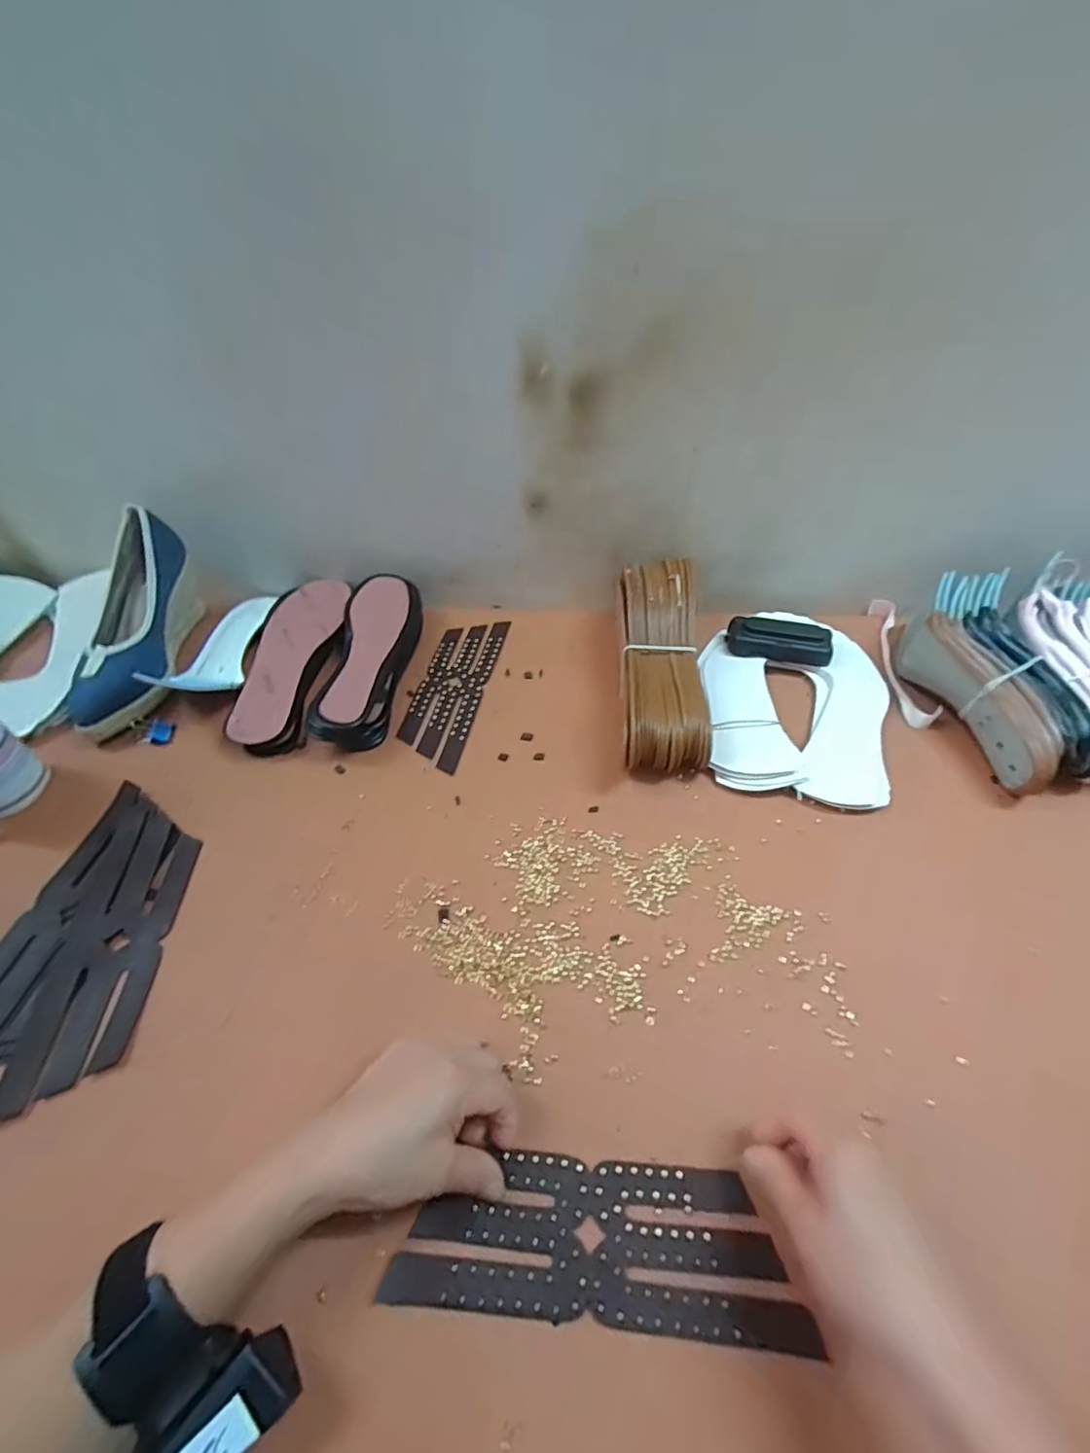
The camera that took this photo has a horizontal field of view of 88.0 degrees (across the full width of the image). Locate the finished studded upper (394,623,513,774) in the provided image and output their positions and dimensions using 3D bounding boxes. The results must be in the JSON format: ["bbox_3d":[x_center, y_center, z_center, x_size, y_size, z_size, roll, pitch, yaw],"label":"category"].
[{"bbox_3d":[-0.096,-0.047,0.599,0.067,0.010,0.209,9,49,8],"label":"finished studded upper"}]

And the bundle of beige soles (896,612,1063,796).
[{"bbox_3d":[0.408,-0.032,0.537,0.040,0.069,0.197,-12,50,-10],"label":"bundle of beige soles"}]

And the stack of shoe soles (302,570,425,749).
[{"bbox_3d":[-0.177,-0.069,0.588,0.075,0.057,0.216,1,49,1],"label":"stack of shoe soles"}]

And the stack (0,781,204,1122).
[{"bbox_3d":[-0.332,0.154,0.422,0.128,0.017,0.219,9,49,9],"label":"stack"}]

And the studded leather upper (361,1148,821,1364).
[{"bbox_3d":[0.030,0.284,0.313,0.214,0.010,0.070,5,45,3],"label":"studded leather upper"}]

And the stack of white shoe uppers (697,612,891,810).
[{"bbox_3d":[0.251,-0.038,0.575,0.174,0.020,0.256,12,49,11],"label":"stack of white shoe uppers"}]

